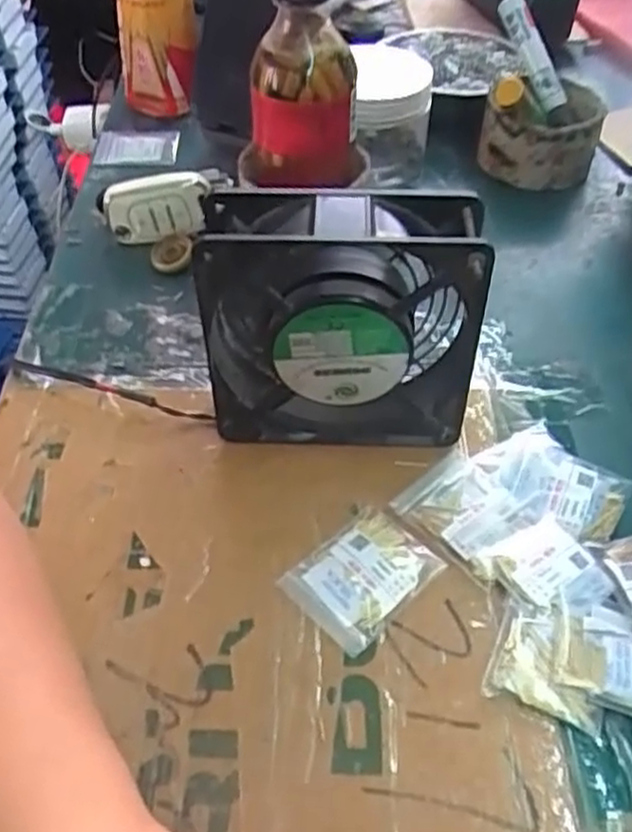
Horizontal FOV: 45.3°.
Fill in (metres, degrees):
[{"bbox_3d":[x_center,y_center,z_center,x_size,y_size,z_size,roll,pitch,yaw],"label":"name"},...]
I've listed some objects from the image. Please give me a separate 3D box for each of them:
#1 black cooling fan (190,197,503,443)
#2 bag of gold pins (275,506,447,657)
[{"bbox_3d":[0.011,-0.040,0.349,0.119,0.121,0.040,3,48,4],"label":"black cooling fan"},{"bbox_3d":[0.020,0.068,0.329,0.047,0.006,0.058,36,58,29],"label":"bag of gold pins"}]

